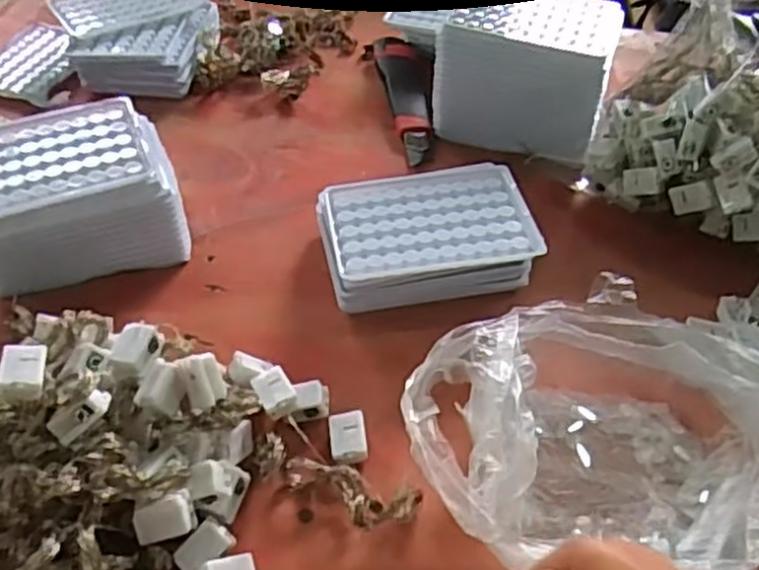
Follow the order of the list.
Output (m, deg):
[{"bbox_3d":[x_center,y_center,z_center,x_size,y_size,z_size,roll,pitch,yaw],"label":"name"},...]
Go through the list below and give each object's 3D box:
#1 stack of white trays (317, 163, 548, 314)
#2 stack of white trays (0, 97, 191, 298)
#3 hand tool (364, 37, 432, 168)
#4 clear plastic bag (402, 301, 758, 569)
[{"bbox_3d":[0.030,-0.029,0.503,0.133,0.049,0.104,-7,47,-8],"label":"stack of white trays"},{"bbox_3d":[-0.211,-0.059,0.506,0.144,0.073,0.104,-16,50,-17],"label":"stack of white trays"},{"bbox_3d":[0.021,-0.166,0.652,0.047,0.013,0.170,-4,47,-6],"label":"hand tool"},{"bbox_3d":[0.122,0.082,0.393,0.203,0.058,0.149,-6,47,-8],"label":"clear plastic bag"}]

